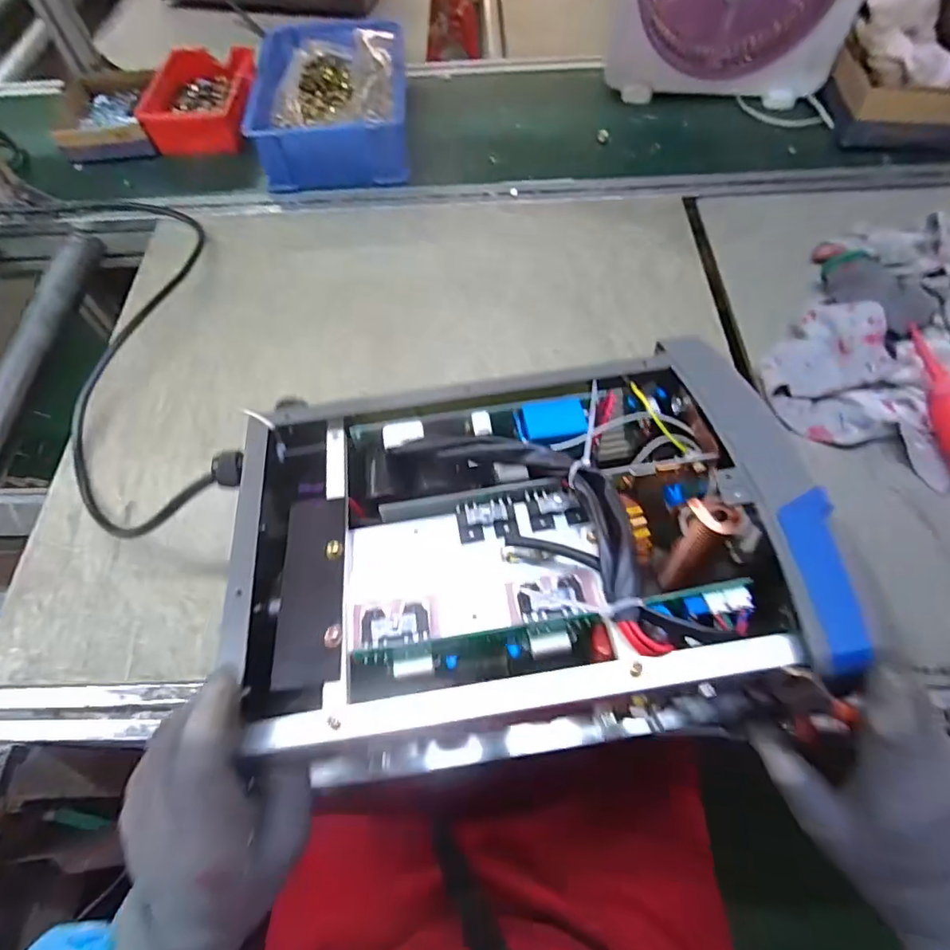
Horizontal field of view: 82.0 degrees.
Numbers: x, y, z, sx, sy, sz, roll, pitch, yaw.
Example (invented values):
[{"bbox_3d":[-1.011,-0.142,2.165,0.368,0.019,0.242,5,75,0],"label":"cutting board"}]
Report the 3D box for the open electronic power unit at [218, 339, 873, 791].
[{"bbox_3d":[0.028,0.039,0.347,0.342,0.076,0.250,-5,61,-1],"label":"open electronic power unit"}]

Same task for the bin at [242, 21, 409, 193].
[{"bbox_3d":[-0.206,-0.554,0.796,0.205,0.096,0.302,-5,61,-1],"label":"bin"}]

